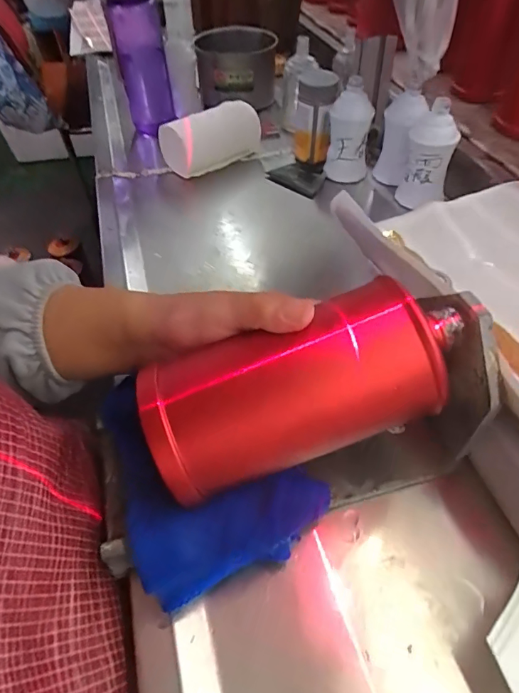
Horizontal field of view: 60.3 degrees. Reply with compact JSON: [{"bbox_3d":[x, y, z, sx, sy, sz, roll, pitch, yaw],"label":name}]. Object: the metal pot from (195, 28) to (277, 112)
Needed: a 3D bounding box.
[{"bbox_3d":[-0.037,-0.465,0.757,0.133,0.100,0.119,-6,50,-1],"label":"metal pot"}]

